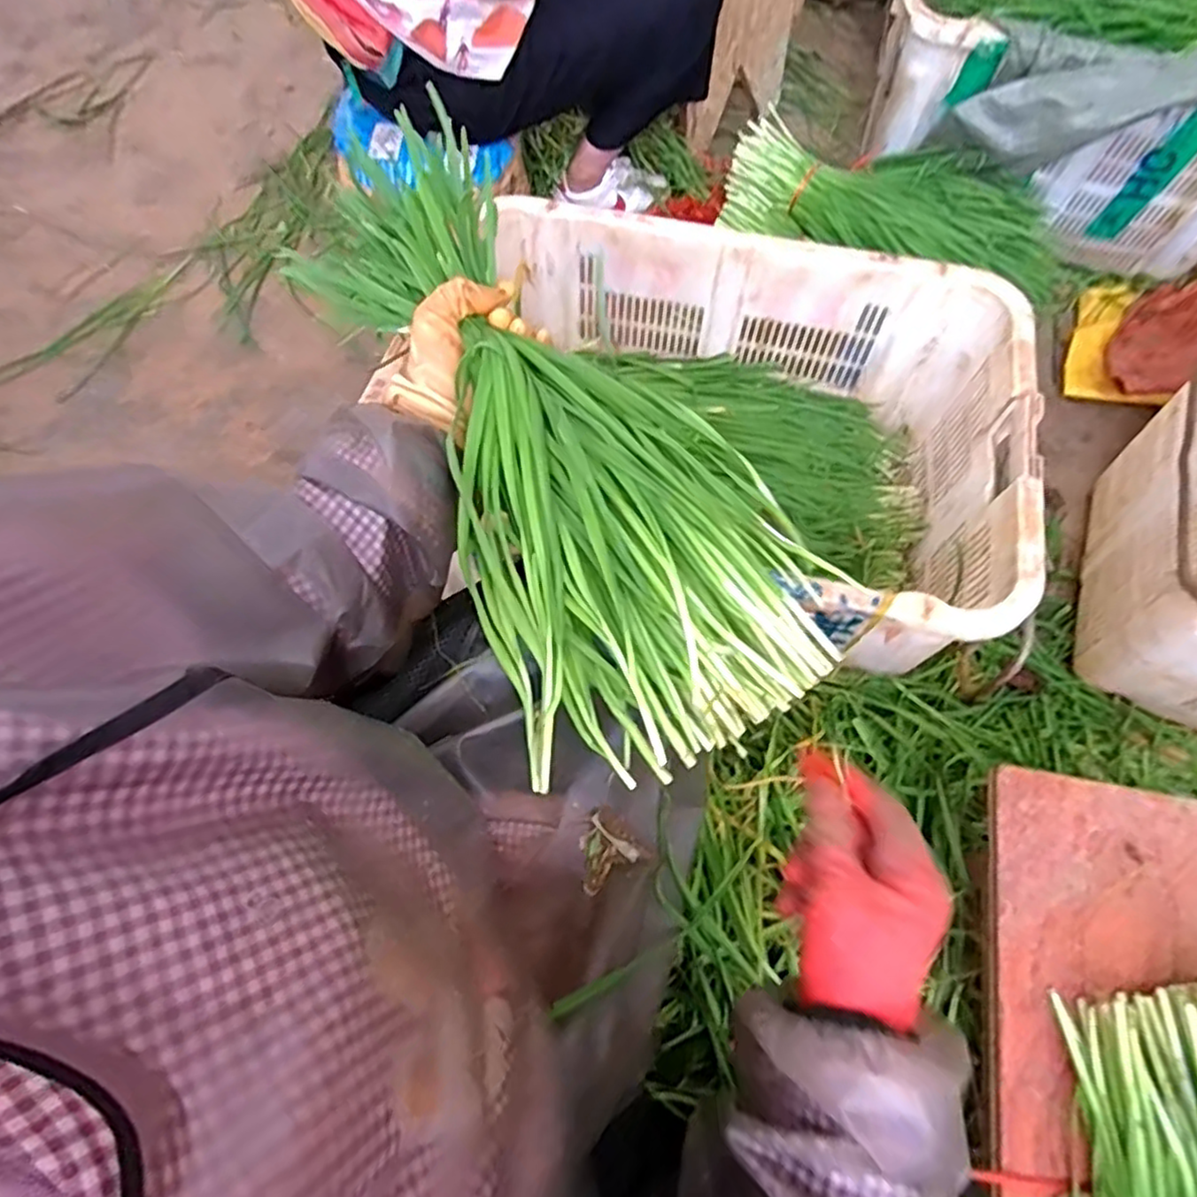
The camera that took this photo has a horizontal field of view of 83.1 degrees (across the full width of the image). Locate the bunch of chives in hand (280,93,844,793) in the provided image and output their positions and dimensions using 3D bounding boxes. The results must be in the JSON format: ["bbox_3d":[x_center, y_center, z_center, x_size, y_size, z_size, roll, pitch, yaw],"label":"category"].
[{"bbox_3d":[-0.030,-0.114,0.452,0.225,0.095,0.453,-31,80,-11],"label":"bunch of chives in hand"}]

